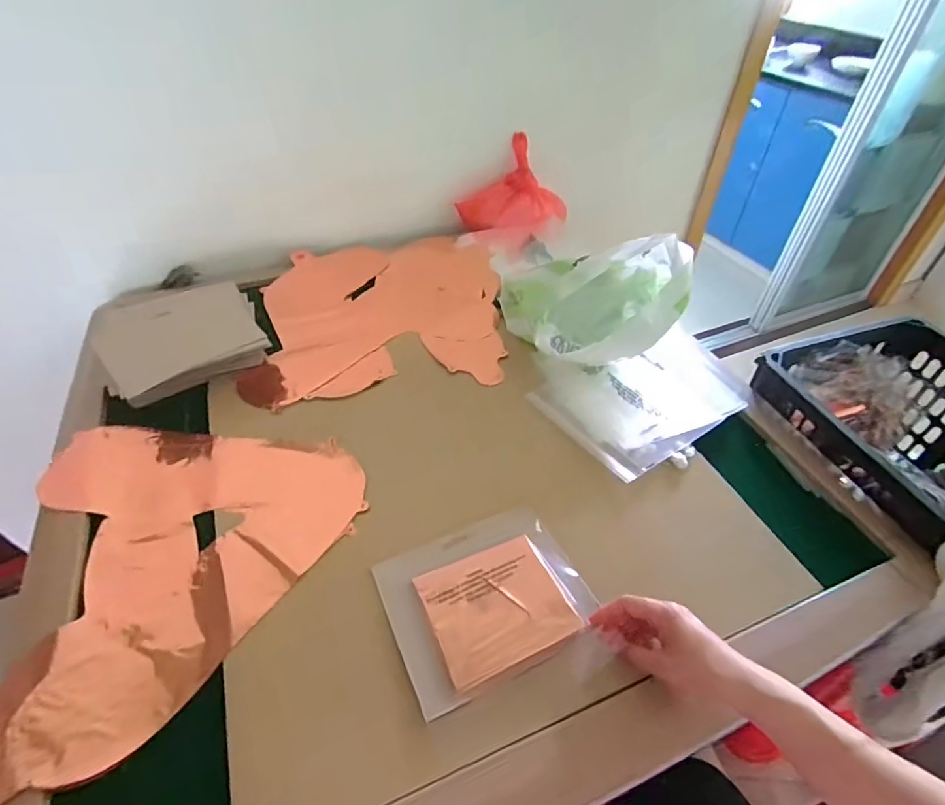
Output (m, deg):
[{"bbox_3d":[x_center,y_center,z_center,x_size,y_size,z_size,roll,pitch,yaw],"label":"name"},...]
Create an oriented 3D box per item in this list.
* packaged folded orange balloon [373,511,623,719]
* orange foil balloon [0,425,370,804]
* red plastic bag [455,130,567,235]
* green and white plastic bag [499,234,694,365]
[{"bbox_3d":[0.018,0.206,0.516,0.192,0.009,0.188,-20,46,-16],"label":"packaged folded orange balloon"},{"bbox_3d":[-0.374,0.156,0.567,0.366,0.021,0.413,26,51,22],"label":"orange foil balloon"},{"bbox_3d":[0.096,-0.444,1.045,0.220,0.160,0.136,-31,54,-27],"label":"red plastic bag"},{"bbox_3d":[0.192,-0.164,0.776,0.239,0.156,0.205,-16,48,-16],"label":"green and white plastic bag"}]

